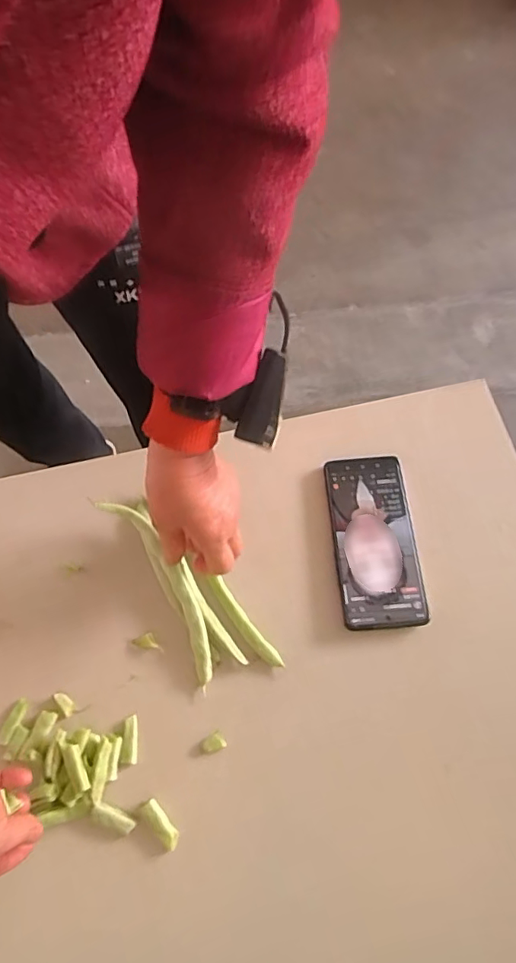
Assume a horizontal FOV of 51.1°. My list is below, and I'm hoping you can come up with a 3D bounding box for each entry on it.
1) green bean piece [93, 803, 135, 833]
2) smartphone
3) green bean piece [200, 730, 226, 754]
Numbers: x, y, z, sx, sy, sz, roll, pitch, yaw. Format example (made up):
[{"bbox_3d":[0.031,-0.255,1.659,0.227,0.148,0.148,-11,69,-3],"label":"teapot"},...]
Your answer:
[{"bbox_3d":[-0.116,0.270,0.434,0.035,0.008,0.012,24,72,11],"label":"green bean piece"},{"bbox_3d":[0.109,0.053,0.511,0.076,0.014,0.163,-5,69,1],"label":"smartphone"},{"bbox_3d":[-0.039,0.222,0.457,0.020,0.005,0.015,-34,71,-10],"label":"green bean piece"}]

